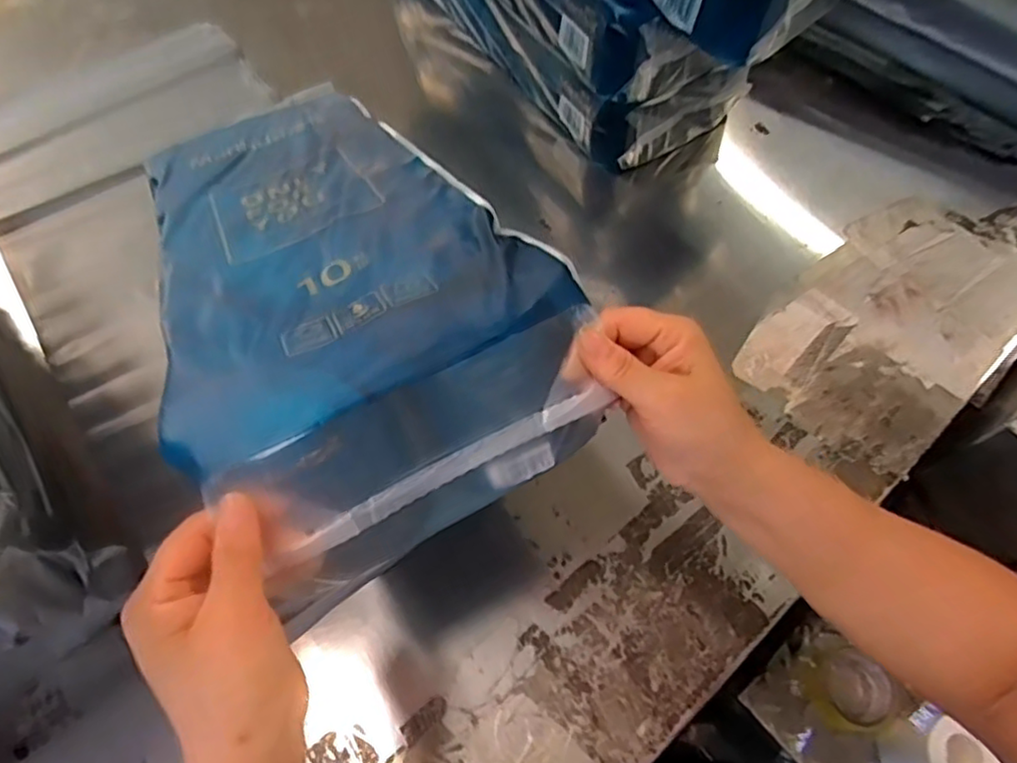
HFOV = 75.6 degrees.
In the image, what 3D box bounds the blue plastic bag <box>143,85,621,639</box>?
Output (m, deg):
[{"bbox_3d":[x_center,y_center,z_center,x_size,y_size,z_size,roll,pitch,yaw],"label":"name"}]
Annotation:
[{"bbox_3d":[-0.143,-0.099,0.499,0.208,0.103,0.523,-24,44,-14],"label":"blue plastic bag"}]

